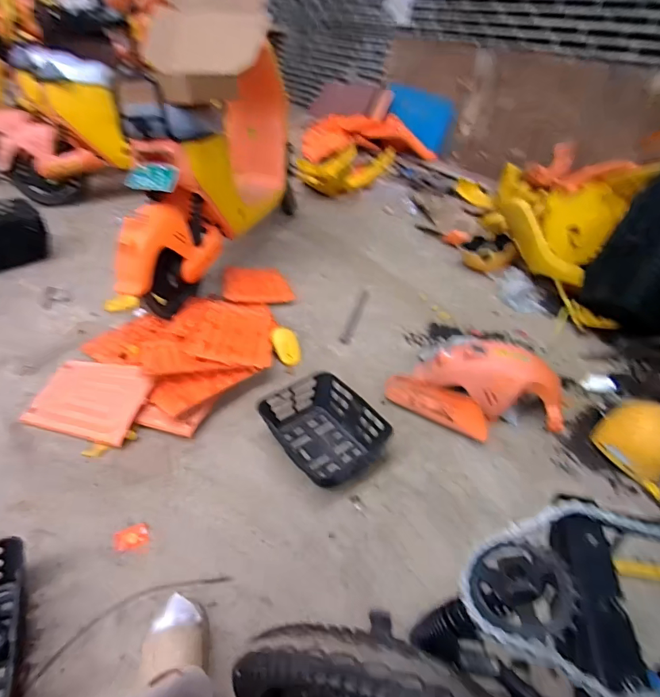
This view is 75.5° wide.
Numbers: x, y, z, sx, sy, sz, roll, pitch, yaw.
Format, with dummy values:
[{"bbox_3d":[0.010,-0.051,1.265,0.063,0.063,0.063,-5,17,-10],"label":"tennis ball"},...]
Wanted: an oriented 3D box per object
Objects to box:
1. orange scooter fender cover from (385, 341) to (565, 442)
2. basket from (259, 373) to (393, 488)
[{"bbox_3d":[0.445,0.101,1.286,0.525,0.230,0.227,11,39,8],"label":"orange scooter fender cover"},{"bbox_3d":[-0.021,0.219,1.209,0.269,0.102,0.320,-25,47,-32],"label":"basket"}]

